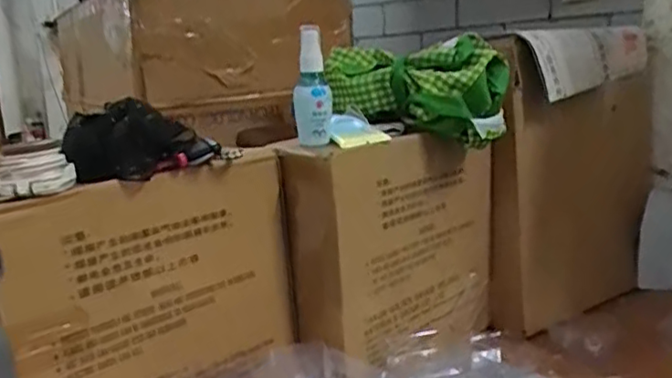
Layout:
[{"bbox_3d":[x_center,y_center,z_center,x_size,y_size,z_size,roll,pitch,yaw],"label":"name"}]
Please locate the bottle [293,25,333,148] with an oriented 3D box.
[{"bbox_3d":[-0.024,-0.102,0.650,0.036,0.118,0.040,-3,12,2],"label":"bottle"}]

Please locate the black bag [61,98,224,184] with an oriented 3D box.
[{"bbox_3d":[-0.173,-0.045,0.564,0.122,0.060,0.059,-10,13,-28],"label":"black bag"}]

